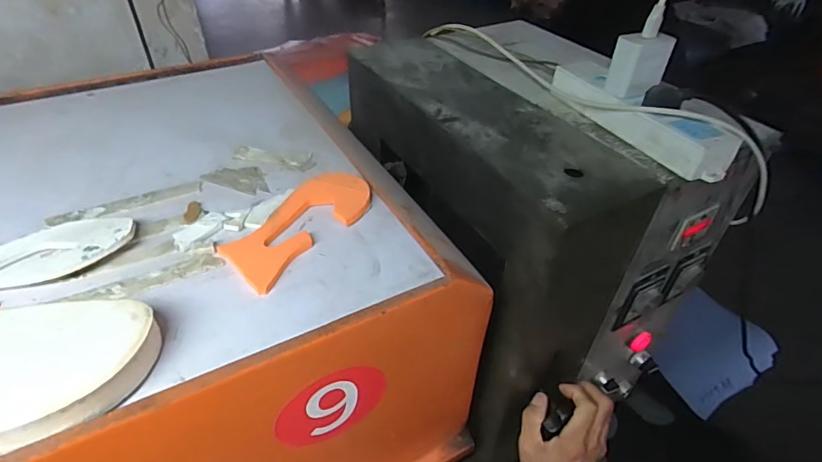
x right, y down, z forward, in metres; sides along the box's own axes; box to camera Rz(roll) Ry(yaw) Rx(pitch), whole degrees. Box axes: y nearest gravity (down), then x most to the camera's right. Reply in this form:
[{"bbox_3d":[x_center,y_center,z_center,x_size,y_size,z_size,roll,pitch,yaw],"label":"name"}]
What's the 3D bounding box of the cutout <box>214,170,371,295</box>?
[{"bbox_3d":[-0.102,-0.010,0.442,0.071,0.012,0.156,26,47,25],"label":"cutout"}]

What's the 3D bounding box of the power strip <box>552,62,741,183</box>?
[{"bbox_3d":[0.215,-0.112,0.454,0.057,0.037,0.194,-14,43,-17],"label":"power strip"}]

